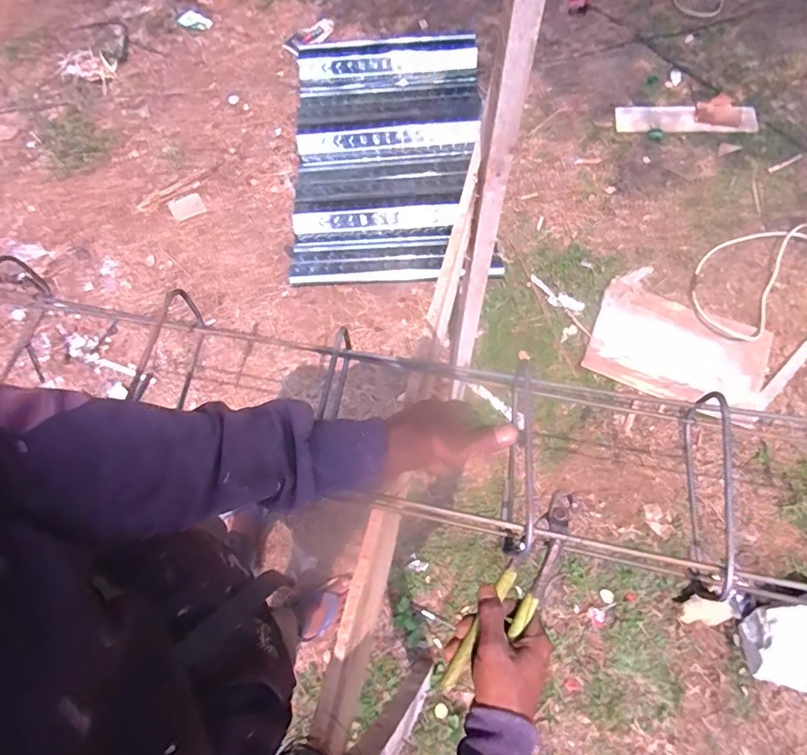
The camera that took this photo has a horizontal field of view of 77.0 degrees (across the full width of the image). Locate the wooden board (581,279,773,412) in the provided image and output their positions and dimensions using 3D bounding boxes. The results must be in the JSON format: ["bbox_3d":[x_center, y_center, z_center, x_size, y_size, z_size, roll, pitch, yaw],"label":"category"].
[{"bbox_3d":[0.790,-0.081,1.464,0.464,0.031,0.314,23,72,10],"label":"wooden board"}]

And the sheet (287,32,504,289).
[{"bbox_3d":[-0.050,-0.781,1.790,0.658,0.088,1.056,-2,70,1],"label":"sheet"}]

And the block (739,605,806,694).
[{"bbox_3d":[0.902,0.614,1.150,0.217,0.120,0.206,-6,70,0],"label":"block"}]

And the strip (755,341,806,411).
[{"bbox_3d":[1.158,-0.084,1.453,0.513,0.009,0.038,-42,74,-12],"label":"strip"}]

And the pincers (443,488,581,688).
[{"bbox_3d":[0.113,0.204,0.489,0.041,0.016,0.219,37,71,14],"label":"pincers"}]

